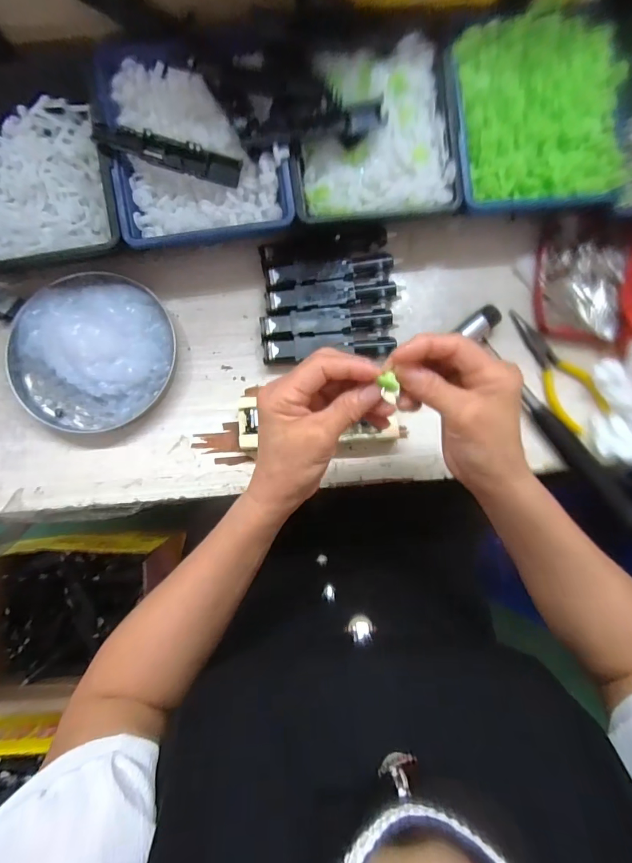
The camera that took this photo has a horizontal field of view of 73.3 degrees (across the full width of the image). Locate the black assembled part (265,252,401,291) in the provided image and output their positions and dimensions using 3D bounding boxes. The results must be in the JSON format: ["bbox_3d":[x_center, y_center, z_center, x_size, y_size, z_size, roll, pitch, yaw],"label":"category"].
[{"bbox_3d":[0.015,-0.147,0.403,0.121,0.019,0.023,-8,83,-3],"label":"black assembled part"}]

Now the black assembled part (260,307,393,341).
[{"bbox_3d":[0.010,-0.100,0.395,0.119,0.020,0.026,-6,83,-3],"label":"black assembled part"}]

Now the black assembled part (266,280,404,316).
[{"bbox_3d":[0.019,-0.125,0.399,0.127,0.019,0.026,-6,83,-3],"label":"black assembled part"}]

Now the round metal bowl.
[{"bbox_3d":[-0.203,-0.072,0.379,0.142,0.028,0.133,0,83,-2],"label":"round metal bowl"}]

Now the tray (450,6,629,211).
[{"bbox_3d":[0.192,-0.274,0.367,0.141,0.045,0.148,-2,103,7],"label":"tray"}]

